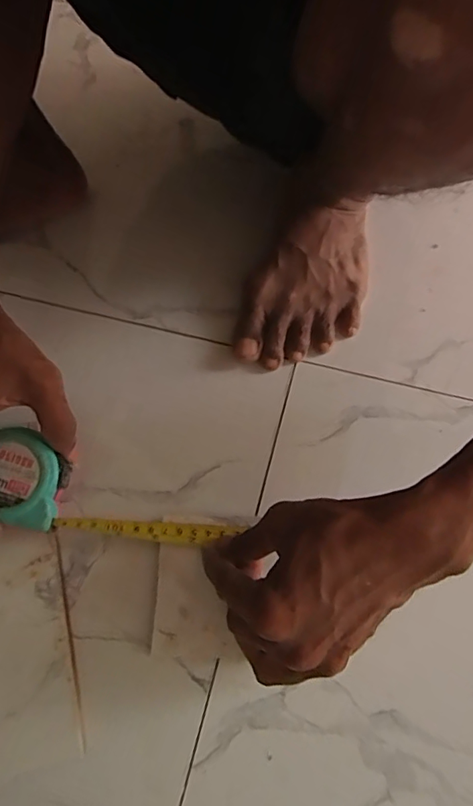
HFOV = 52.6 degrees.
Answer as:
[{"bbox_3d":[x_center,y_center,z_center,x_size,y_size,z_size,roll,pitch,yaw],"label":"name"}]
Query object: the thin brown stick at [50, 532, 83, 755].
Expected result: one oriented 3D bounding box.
[{"bbox_3d":[-0.110,0.151,0.313,0.005,0.007,0.132,-15,64,-8],"label":"thin brown stick"}]

